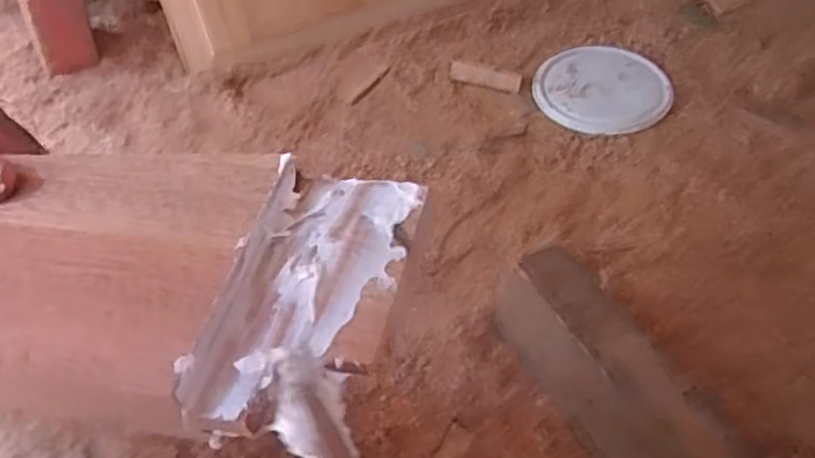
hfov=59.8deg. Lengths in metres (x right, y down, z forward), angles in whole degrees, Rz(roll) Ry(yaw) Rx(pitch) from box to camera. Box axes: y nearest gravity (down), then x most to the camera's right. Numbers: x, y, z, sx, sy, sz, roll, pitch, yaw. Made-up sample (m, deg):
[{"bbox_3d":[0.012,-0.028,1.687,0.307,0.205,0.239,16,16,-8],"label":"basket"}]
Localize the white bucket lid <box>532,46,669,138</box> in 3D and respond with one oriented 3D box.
[{"bbox_3d":[0.256,-0.189,0.936,0.170,0.014,0.167,-3,54,7],"label":"white bucket lid"}]

